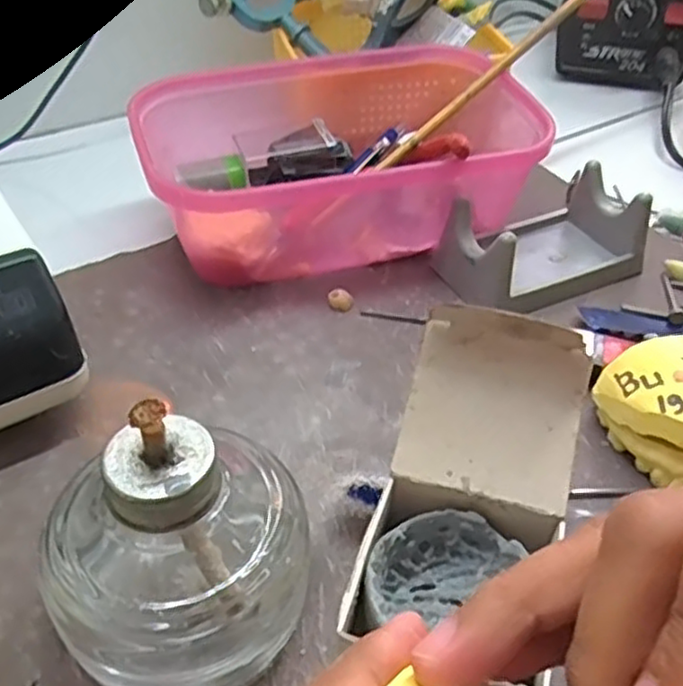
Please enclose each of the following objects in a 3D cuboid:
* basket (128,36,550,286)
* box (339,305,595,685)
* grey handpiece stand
[{"bbox_3d":[-0.001,-0.091,0.365,0.191,0.066,0.124,-16,45,-17],"label":"basket"},{"bbox_3d":[0.040,0.048,0.211,0.053,0.072,0.091,12,44,12],"label":"box"},{"bbox_3d":[0.100,-0.053,0.349,0.100,0.036,0.060,-21,47,-22],"label":"grey handpiece stand"}]

